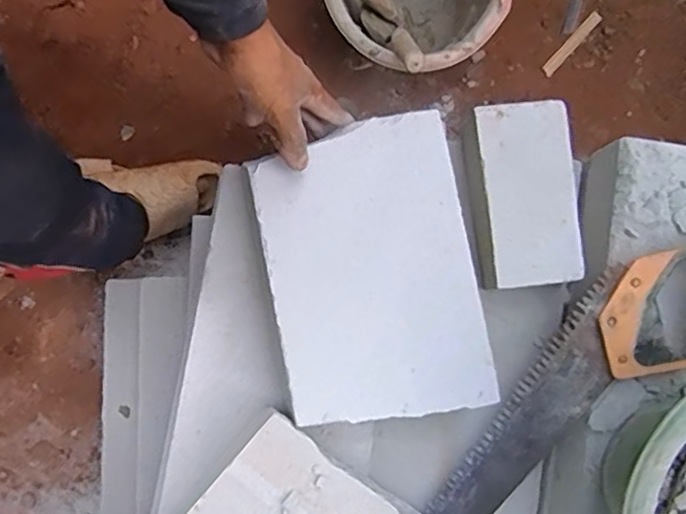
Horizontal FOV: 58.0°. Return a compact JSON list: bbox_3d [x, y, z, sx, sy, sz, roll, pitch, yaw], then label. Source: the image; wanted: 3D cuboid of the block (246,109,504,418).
[{"bbox_3d":[0.027,0.011,0.584,0.192,0.053,0.275,-11,80,-3],"label":"block"}]

